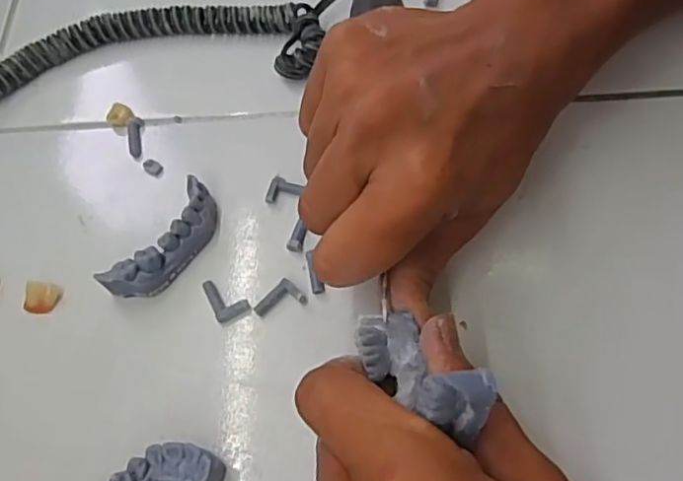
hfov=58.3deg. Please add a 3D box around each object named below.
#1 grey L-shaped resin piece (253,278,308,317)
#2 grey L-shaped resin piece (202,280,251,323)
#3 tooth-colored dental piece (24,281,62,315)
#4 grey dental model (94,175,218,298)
[{"bbox_3d":[-0.027,0.028,0.274,0.015,0.004,0.020,38,72,19],"label":"grey L-shaped resin piece"},{"bbox_3d":[-0.052,0.026,0.277,0.016,0.004,0.022,-27,66,-10],"label":"grey L-shaped resin piece"},{"bbox_3d":[-0.138,0.026,0.280,0.013,0.008,0.015,15,66,10],"label":"tooth-colored dental piece"},{"bbox_3d":[-0.080,0.002,0.282,0.023,0.020,0.062,34,70,17],"label":"grey dental model"}]

